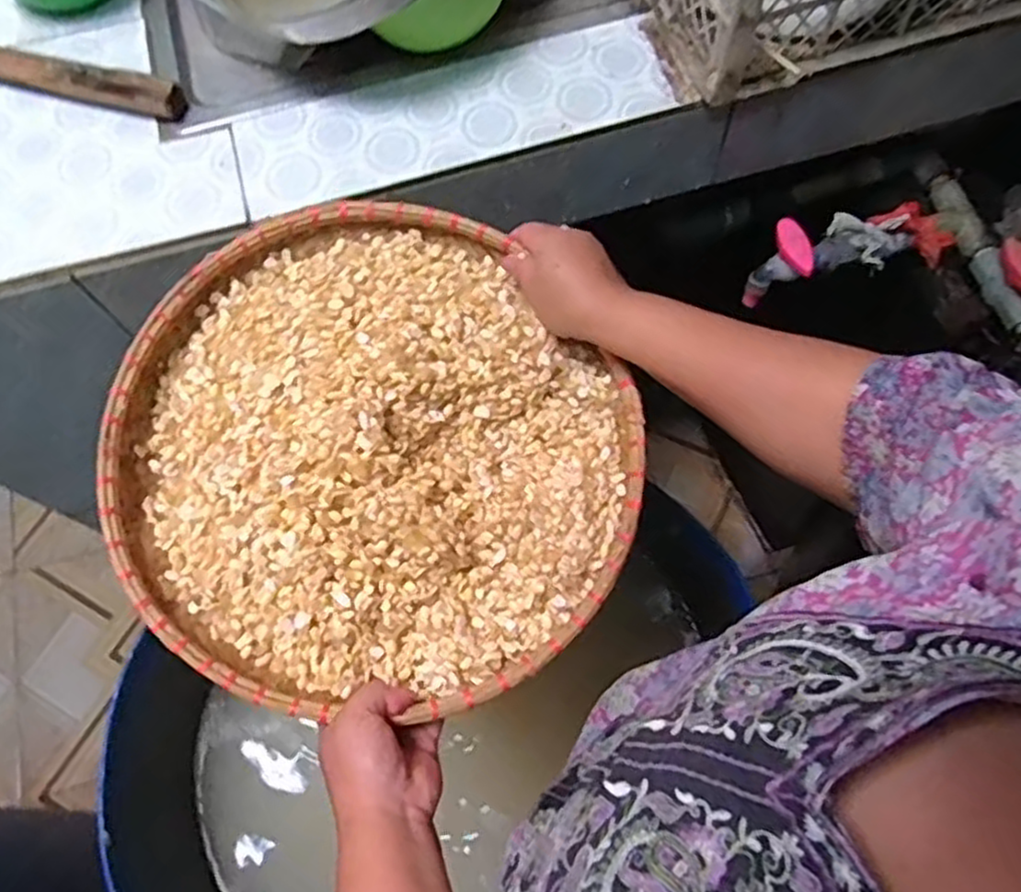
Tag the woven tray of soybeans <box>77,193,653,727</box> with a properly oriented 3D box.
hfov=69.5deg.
[{"bbox_3d":[-0.095,0.008,0.519,0.352,0.065,0.352,43,76,7],"label":"woven tray of soybeans"}]

